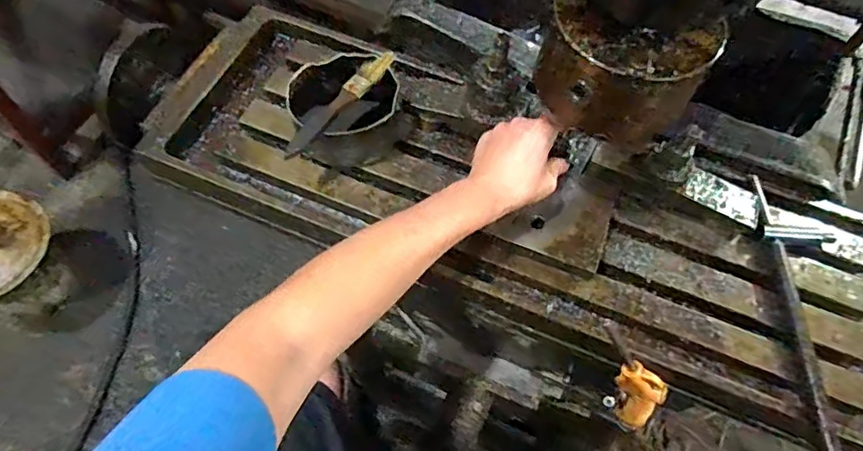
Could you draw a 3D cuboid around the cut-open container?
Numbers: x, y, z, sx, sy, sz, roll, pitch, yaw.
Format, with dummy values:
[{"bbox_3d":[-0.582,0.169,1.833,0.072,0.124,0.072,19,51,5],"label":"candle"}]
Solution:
[{"bbox_3d":[-0.091,-0.124,0.563,0.102,0.069,0.108,-17,65,-12],"label":"cut-open container"}]

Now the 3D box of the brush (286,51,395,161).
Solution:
[{"bbox_3d":[-0.087,-0.120,0.526,0.022,0.012,0.153,34,65,13],"label":"brush"}]

